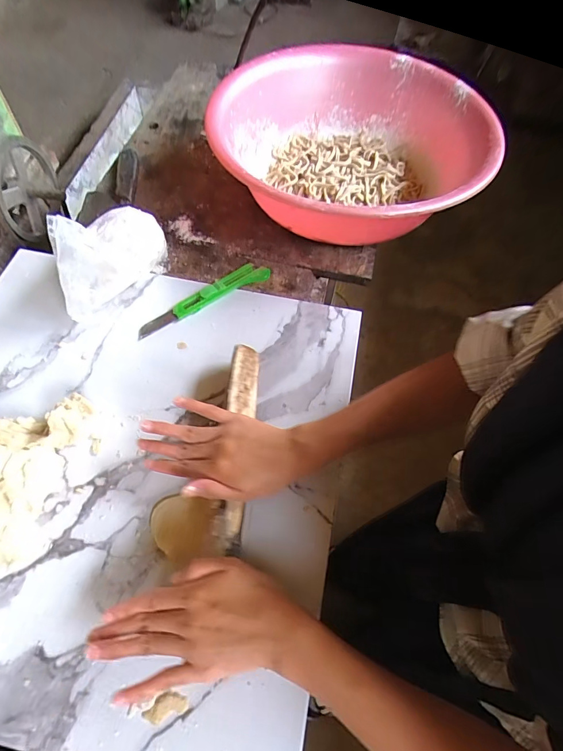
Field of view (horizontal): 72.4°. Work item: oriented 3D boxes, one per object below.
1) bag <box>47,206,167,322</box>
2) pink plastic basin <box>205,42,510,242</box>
[{"bbox_3d":[-0.219,-0.158,0.477,0.061,0.120,0.168,33,66,13],"label":"bag"},{"bbox_3d":[0.107,-0.350,0.595,0.393,0.115,0.426,1,63,-2],"label":"pink plastic basin"}]

